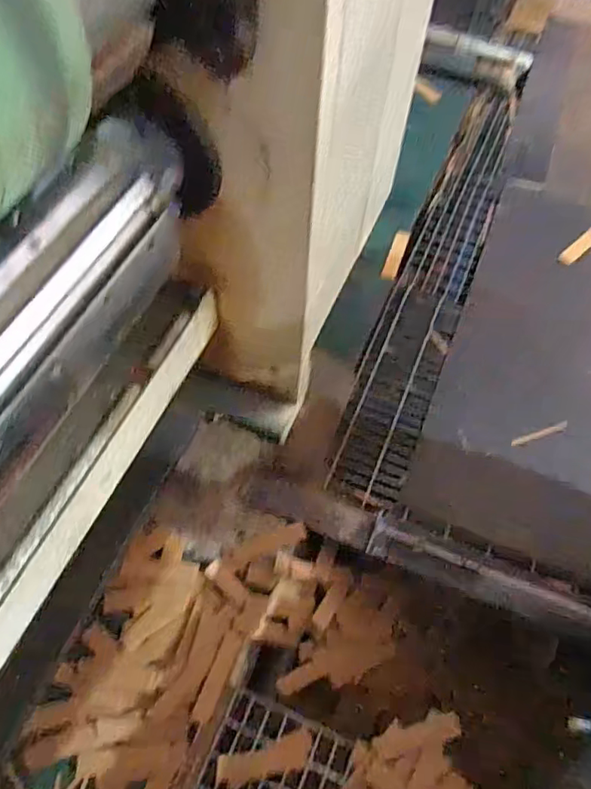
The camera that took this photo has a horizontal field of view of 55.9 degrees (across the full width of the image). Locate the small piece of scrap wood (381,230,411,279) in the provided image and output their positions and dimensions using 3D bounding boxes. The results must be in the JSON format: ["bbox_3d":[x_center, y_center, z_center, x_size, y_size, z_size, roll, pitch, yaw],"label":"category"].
[{"bbox_3d":[0.303,-0.420,1.676,0.046,0.006,0.198,22,64,-1],"label":"small piece of scrap wood"}]

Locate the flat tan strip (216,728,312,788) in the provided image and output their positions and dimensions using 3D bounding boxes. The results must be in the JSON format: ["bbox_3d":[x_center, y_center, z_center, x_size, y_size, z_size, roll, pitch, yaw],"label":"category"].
[{"bbox_3d":[-0.055,0.669,1.021,0.176,0.006,0.054,-13,61,-10],"label":"flat tan strip"}]

